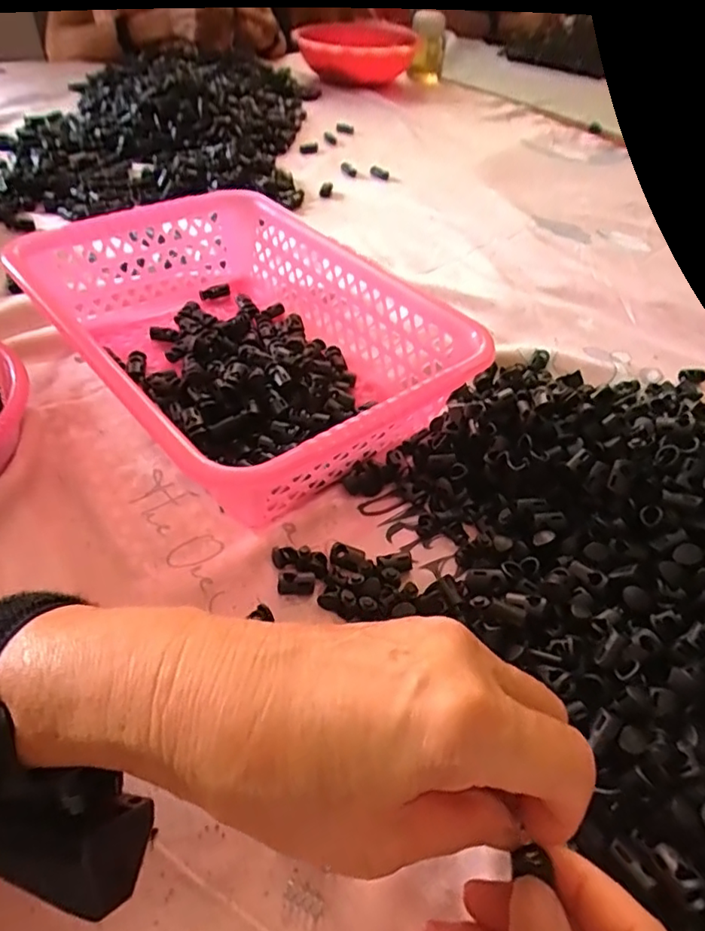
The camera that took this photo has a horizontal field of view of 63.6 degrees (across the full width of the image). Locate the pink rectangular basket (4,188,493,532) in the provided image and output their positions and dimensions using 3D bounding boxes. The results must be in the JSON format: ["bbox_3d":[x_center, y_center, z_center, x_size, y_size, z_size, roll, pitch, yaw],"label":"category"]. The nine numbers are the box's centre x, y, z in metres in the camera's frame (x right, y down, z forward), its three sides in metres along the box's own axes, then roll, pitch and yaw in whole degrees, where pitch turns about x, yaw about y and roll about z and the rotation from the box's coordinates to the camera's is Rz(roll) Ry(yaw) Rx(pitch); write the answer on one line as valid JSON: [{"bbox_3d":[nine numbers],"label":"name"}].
[{"bbox_3d":[-0.080,-0.091,0.406,0.207,0.075,0.302,-30,56,-29],"label":"pink rectangular basket"}]

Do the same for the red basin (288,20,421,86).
[{"bbox_3d":[0.015,-0.808,1.105,0.216,0.076,0.278,6,46,1],"label":"red basin"}]

